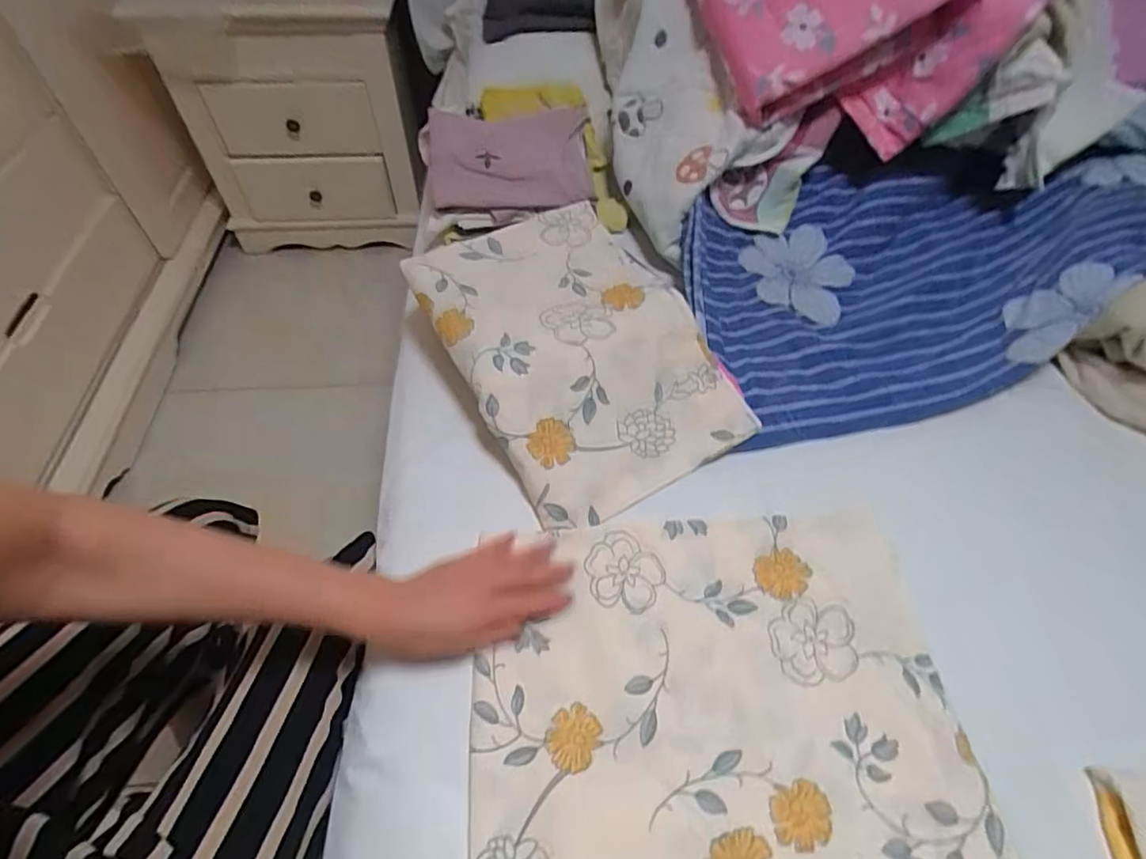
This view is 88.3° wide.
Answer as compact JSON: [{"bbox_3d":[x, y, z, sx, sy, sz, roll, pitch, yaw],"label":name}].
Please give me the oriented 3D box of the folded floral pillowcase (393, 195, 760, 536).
[{"bbox_3d":[-0.002,-0.100,0.709,0.273,0.084,0.390,-25,58,-19],"label":"folded floral pillowcase"}]

